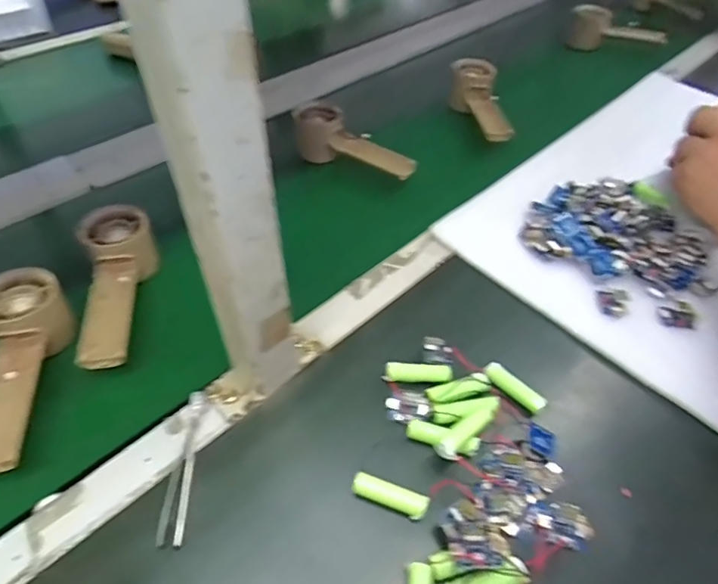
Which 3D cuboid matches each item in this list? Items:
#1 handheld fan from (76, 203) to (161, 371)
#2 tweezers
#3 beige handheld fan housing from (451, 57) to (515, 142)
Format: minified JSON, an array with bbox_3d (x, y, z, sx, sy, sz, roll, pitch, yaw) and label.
[{"bbox_3d":[-0.206,-0.011,0.418,0.059,0.040,0.152,-10,51,-13],"label":"handheld fan"},{"bbox_3d":[-0.122,0.119,0.342,0.016,0.014,0.106,1,50,-4],"label":"tweezers"},{"bbox_3d":[0.168,-0.253,0.669,0.055,0.052,0.159,-10,65,-13],"label":"beige handheld fan housing"}]

